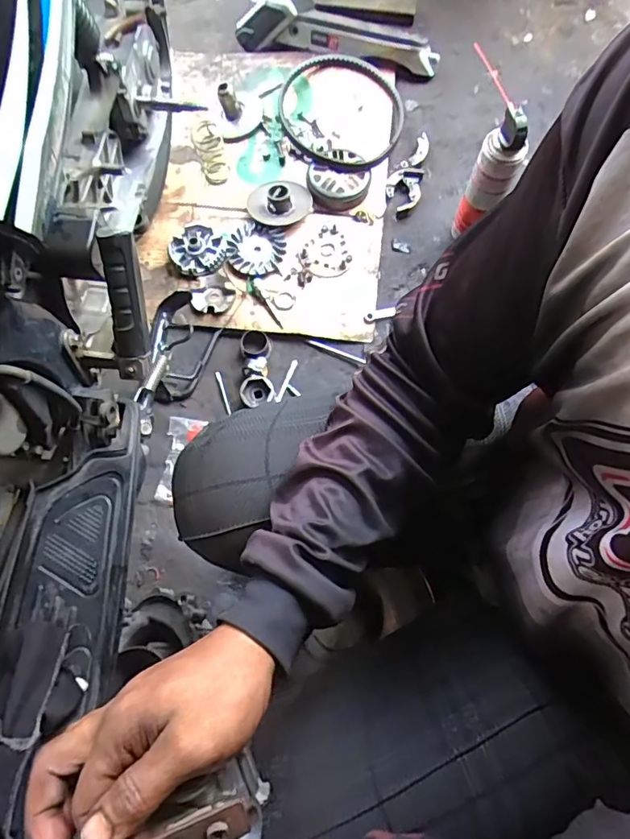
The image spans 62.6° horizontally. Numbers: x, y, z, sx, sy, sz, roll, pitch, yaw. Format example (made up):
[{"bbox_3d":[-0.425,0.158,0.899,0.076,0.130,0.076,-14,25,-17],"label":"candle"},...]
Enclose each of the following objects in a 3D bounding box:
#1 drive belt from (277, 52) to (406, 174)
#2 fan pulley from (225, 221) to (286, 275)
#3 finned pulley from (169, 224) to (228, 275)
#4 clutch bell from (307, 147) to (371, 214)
[{"bbox_3d":[0.053,-0.591,1.011,0.242,0.039,0.293,0,74,0],"label":"drive belt"},{"bbox_3d":[-0.108,-0.309,0.936,0.103,0.017,0.097,0,74,0],"label":"fan pulley"},{"bbox_3d":[-0.214,-0.312,0.953,0.101,0.020,0.099,0,74,0],"label":"finned pulley"},{"bbox_3d":[0.044,-0.446,0.954,0.113,0.040,0.112,0,74,0],"label":"clutch bell"}]

